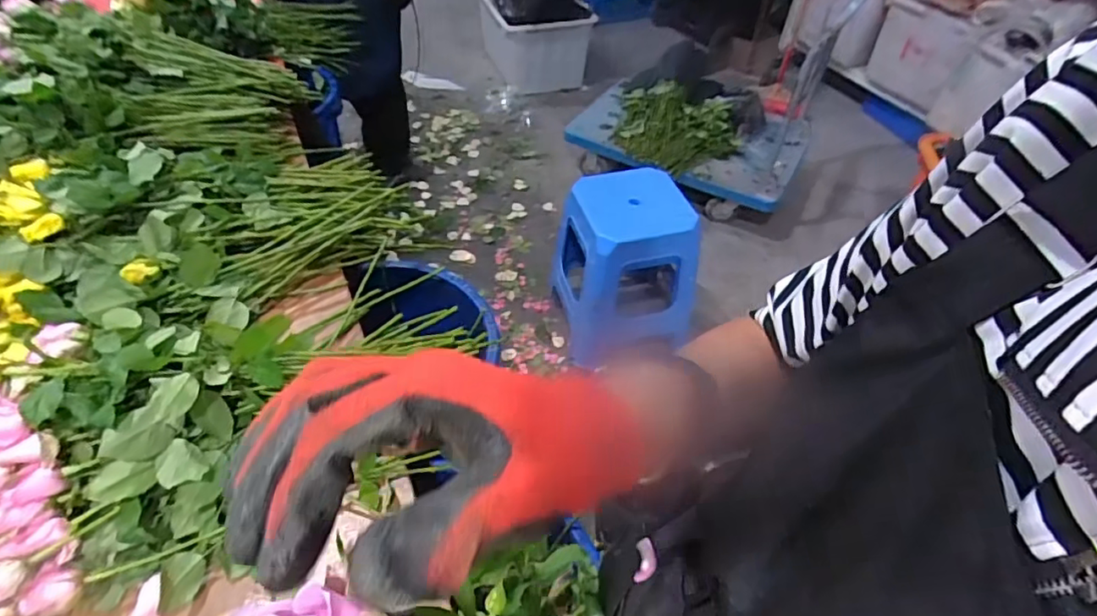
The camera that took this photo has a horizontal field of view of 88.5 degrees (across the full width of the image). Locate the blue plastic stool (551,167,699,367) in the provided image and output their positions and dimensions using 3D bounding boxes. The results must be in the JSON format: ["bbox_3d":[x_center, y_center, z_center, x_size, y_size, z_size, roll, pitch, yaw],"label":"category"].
[{"bbox_3d":[0.237,-0.109,1.656,0.390,0.377,0.442,-7,49,-9],"label":"blue plastic stool"}]

